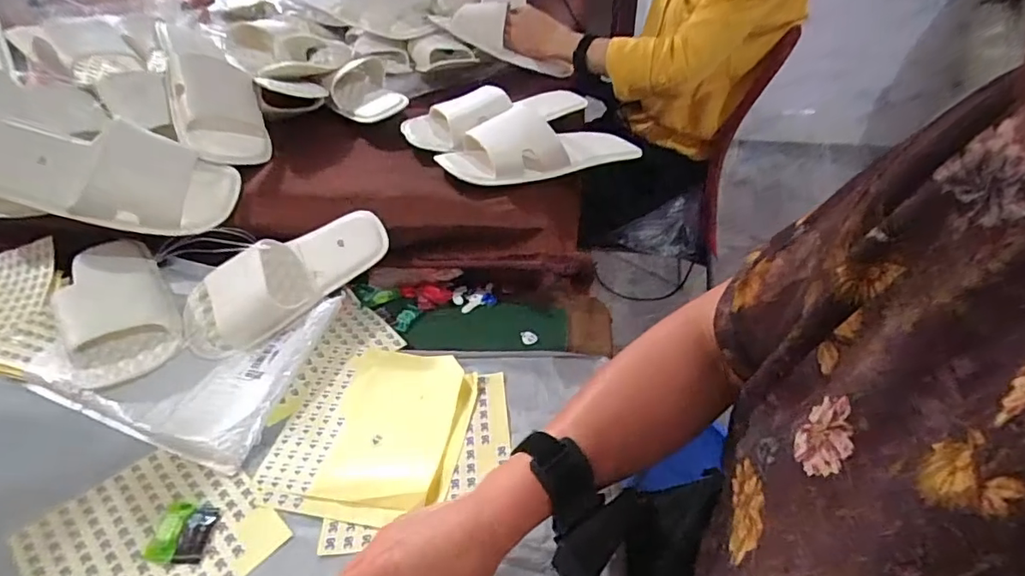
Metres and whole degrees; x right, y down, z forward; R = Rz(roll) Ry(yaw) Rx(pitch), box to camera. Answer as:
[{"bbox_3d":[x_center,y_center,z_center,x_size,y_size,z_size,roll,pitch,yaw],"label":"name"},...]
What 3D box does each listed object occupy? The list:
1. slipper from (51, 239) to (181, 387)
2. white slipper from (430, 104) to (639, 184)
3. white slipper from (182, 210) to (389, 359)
[{"bbox_3d":[-0.438,0.018,0.608,0.102,0.072,0.234,-24,45,-25],"label":"slipper"},{"bbox_3d":[0.037,-0.191,0.710,0.267,0.057,0.113,-18,43,-20],"label":"white slipper"},{"bbox_3d":[-0.253,-0.014,0.607,0.240,0.064,0.096,-35,67,-10],"label":"white slipper"}]

